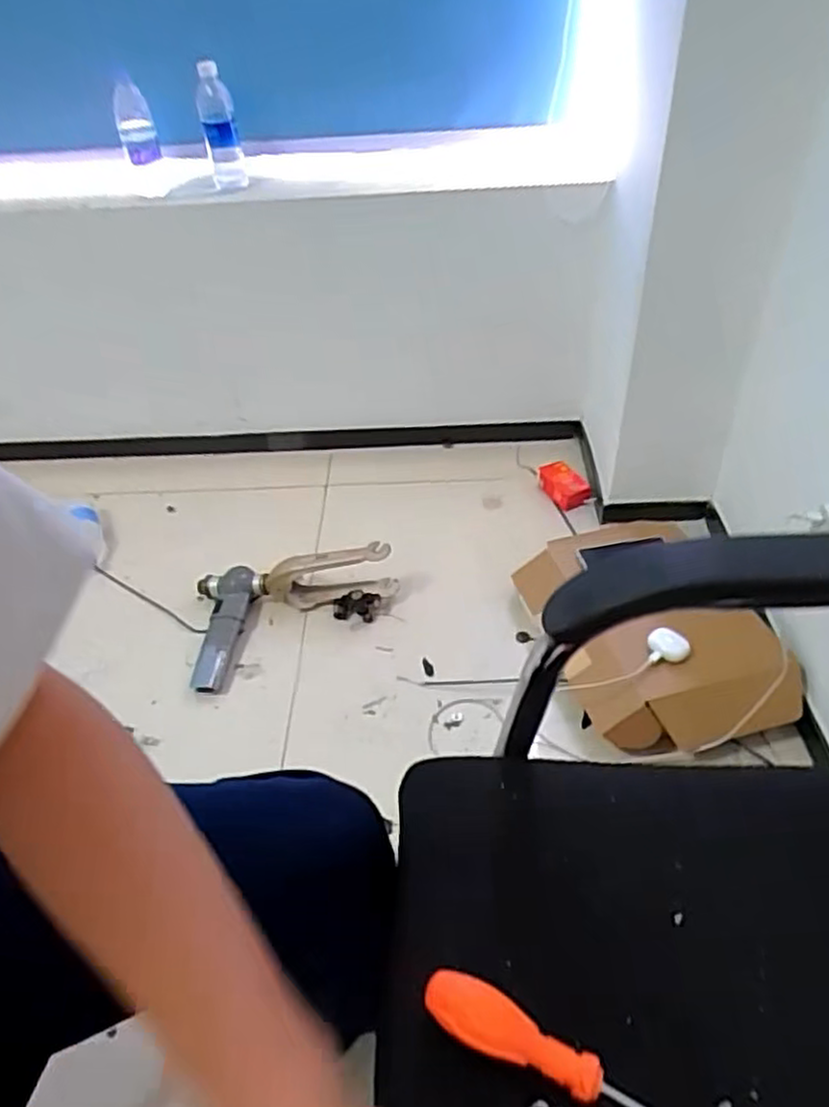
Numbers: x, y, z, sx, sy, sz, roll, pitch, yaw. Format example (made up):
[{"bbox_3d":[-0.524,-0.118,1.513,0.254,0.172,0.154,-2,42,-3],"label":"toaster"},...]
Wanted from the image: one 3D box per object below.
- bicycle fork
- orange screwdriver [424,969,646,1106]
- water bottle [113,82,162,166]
[{"bbox_3d":[-0.209,0.089,1.268,0.348,0.135,0.237,-8,44,-5],"label":"bicycle fork"},{"bbox_3d":[0.093,0.294,0.418,0.183,0.026,0.032,15,47,18],"label":"orange screwdriver"},{"bbox_3d":[-0.500,-0.764,1.302,0.067,0.116,0.079,-15,45,-12],"label":"water bottle"}]

